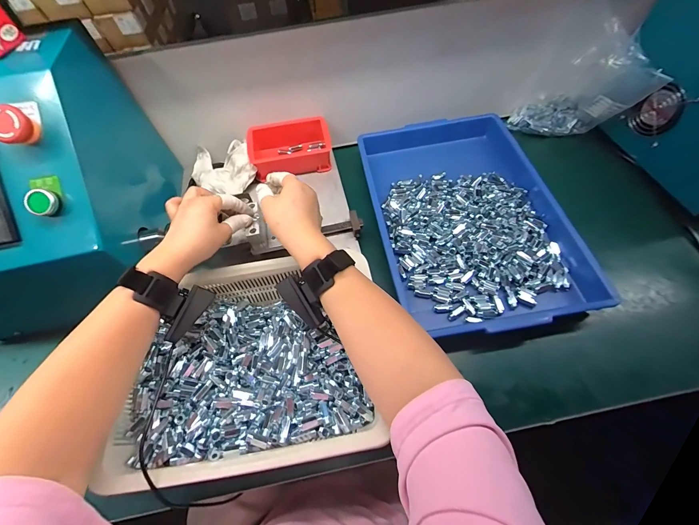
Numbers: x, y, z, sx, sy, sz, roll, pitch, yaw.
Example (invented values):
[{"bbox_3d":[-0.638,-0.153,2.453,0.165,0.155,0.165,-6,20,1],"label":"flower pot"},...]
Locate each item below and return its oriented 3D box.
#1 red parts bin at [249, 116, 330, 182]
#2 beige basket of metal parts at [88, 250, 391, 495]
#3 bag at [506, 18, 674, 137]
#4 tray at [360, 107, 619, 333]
[{"bbox_3d":[-0.112,-0.219,0.577,0.151,0.050,0.101,-16,60,-5],"label":"red parts bin"},{"bbox_3d":[-0.111,0.114,0.391,0.289,0.072,0.254,-9,60,-1],"label":"beige basket of metal parts"},{"bbox_3d":[0.430,-0.324,0.548,0.187,0.178,0.107,29,66,19],"label":"bag"},{"bbox_3d":[0.199,-0.091,0.516,0.305,0.043,0.432,-10,60,-2],"label":"tray"}]

